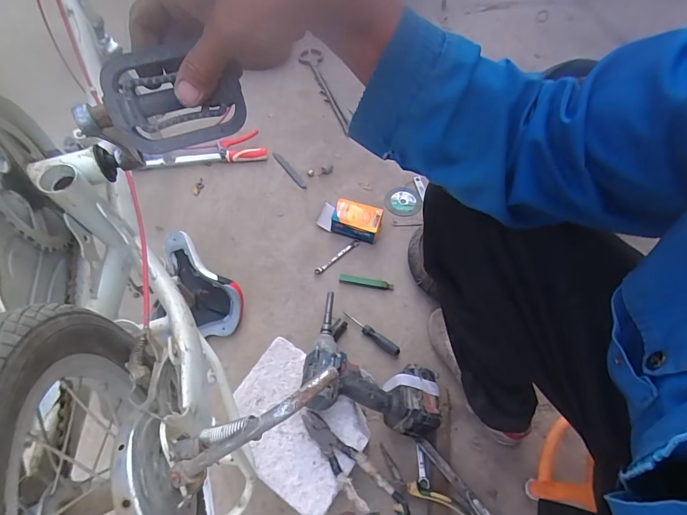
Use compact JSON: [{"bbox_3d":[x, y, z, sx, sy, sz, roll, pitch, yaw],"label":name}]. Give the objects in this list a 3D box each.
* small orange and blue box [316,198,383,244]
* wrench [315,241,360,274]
[{"bbox_3d":[0.014,-0.097,0.913,0.159,0.052,0.084,15,62,10],"label":"small orange and blue box"},{"bbox_3d":[-0.016,-0.001,0.888,0.131,0.008,0.018,-37,66,-18],"label":"wrench"}]

